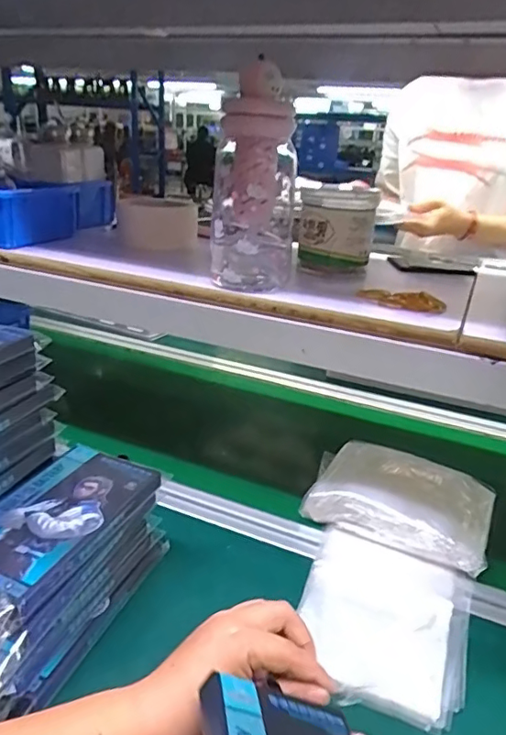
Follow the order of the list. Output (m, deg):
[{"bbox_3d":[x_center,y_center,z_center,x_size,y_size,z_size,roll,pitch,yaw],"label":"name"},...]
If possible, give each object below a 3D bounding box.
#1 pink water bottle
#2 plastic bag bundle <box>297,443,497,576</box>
[{"bbox_3d":[0.001,-0.166,0.499,0.076,0.177,0.076,4,23,3],"label":"pink water bottle"},{"bbox_3d":[0.158,0.136,0.575,0.175,0.049,0.132,13,27,23],"label":"plastic bag bundle"}]

